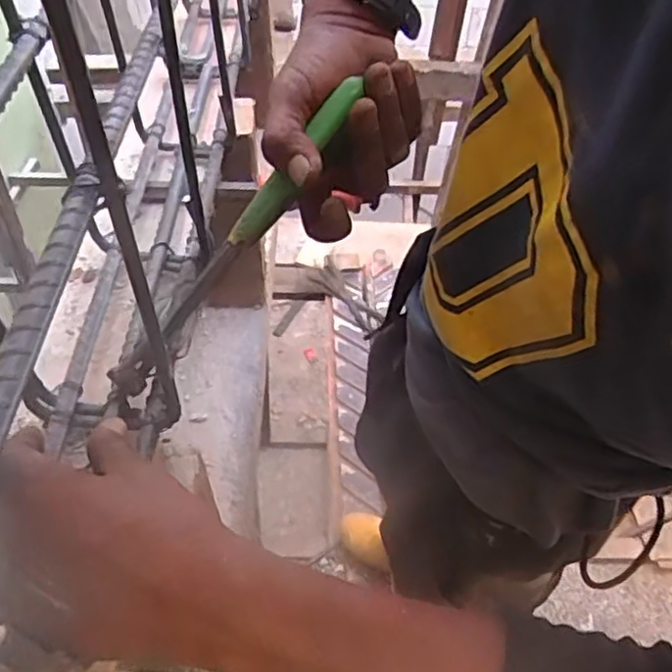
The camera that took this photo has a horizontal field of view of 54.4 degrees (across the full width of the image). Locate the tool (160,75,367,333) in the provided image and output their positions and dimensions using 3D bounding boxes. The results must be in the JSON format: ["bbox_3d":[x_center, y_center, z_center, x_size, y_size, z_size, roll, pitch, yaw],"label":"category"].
[{"bbox_3d":[-0.044,-0.070,0.369,0.173,0.017,0.014,-50,58,7],"label":"tool"}]

